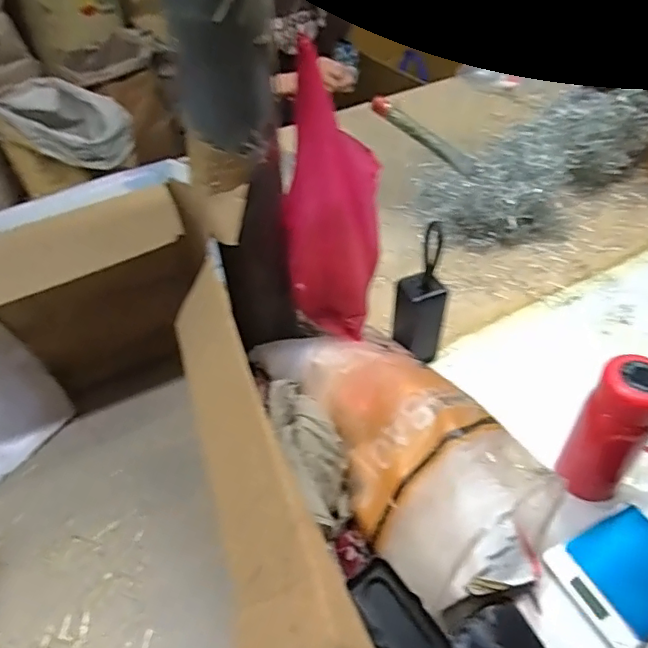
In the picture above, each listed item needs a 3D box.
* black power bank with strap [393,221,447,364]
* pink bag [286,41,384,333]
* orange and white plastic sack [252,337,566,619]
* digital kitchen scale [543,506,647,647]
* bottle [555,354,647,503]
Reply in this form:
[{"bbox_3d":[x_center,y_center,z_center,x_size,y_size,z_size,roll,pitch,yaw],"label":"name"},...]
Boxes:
[{"bbox_3d":[0.121,-0.010,0.723,0.061,0.141,0.043,-16,47,-14],"label":"black power bank with strap"},{"bbox_3d":[0.010,-0.127,0.604,0.088,0.268,0.123,10,46,11],"label":"pink bag"},{"bbox_3d":[0.076,0.138,0.608,0.172,0.138,0.329,-33,53,-27],"label":"orange and white plastic sack"},{"bbox_3d":[0.305,0.251,0.560,0.129,0.019,0.103,-21,48,-18],"label":"digital kitchen scale"},{"bbox_3d":[0.306,0.117,0.582,0.081,0.179,0.064,32,54,30],"label":"bottle"}]

